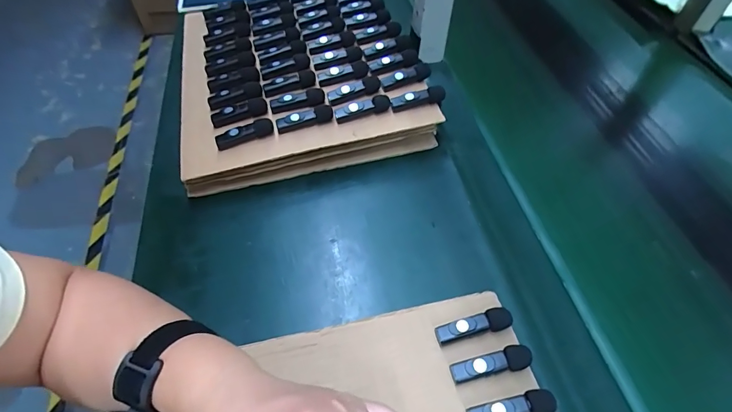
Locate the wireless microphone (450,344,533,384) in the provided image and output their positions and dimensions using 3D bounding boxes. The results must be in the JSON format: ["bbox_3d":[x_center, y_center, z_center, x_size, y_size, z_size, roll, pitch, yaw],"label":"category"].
[{"bbox_3d":[0.101,0.129,0.320,0.065,0.013,0.018,-12,53,-6],"label":"wireless microphone"}]

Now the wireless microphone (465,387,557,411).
[{"bbox_3d":[0.110,0.155,0.299,0.066,0.015,0.018,-12,53,-6],"label":"wireless microphone"}]

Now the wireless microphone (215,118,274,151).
[{"bbox_3d":[-0.137,-0.081,0.445,0.064,0.014,0.018,-19,56,-14],"label":"wireless microphone"}]

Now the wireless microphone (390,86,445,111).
[{"bbox_3d":[0.060,-0.125,0.459,0.063,0.018,0.011,-9,54,-8],"label":"wireless microphone"}]

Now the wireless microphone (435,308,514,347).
[{"bbox_3d":[0.092,0.104,0.338,0.065,0.016,0.017,-14,54,-8],"label":"wireless microphone"}]

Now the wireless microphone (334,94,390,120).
[{"bbox_3d":[-0.004,-0.113,0.453,0.065,0.016,0.013,-12,54,-10],"label":"wireless microphone"}]

